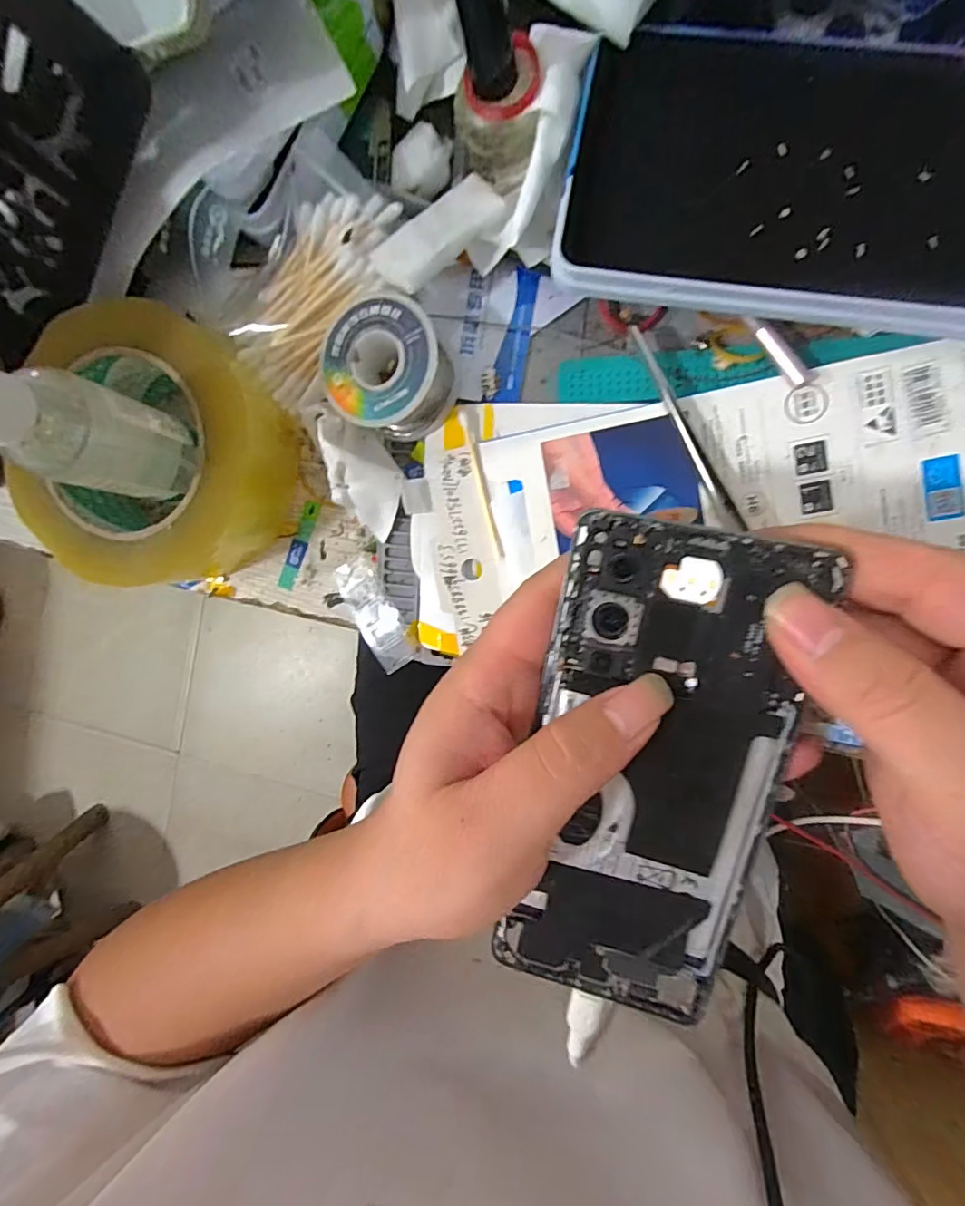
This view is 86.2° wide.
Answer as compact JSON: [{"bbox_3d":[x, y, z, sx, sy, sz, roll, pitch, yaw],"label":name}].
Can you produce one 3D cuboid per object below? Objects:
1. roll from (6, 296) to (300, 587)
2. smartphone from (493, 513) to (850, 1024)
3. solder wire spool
[{"bbox_3d":[-0.155,-0.070,0.250,0.114,0.050,0.124,0,94,8],"label":"roll"},{"bbox_3d":[0.053,0.057,0.161,0.071,0.006,0.161,5,102,7],"label":"smartphone"},{"bbox_3d":[-0.042,-0.103,0.226,0.052,0.024,0.052,0,94,8],"label":"solder wire spool"}]

